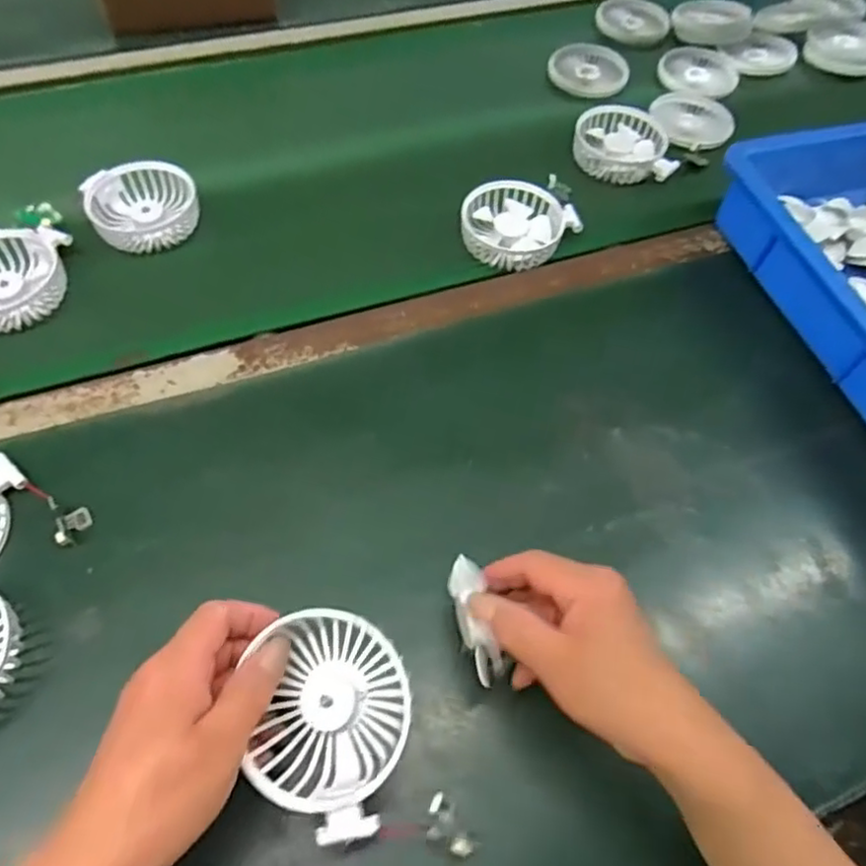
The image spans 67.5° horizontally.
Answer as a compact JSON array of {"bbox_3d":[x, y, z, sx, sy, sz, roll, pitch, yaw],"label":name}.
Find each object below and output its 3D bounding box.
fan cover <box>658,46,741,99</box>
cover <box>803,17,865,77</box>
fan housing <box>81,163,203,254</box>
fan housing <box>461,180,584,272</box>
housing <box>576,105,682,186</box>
[{"bbox_3d":[0.309,-0.423,0.761,0.101,0.015,0.090,-19,61,-15],"label":"fan cover"},{"bbox_3d":[0.509,-0.481,0.799,0.094,0.016,0.086,12,74,8],"label":"cover"},{"bbox_3d":[-0.253,-0.199,0.570,0.088,0.032,0.087,-23,62,-17],"label":"fan housing"},{"bbox_3d":[0.077,-0.186,0.585,0.100,0.033,0.083,17,58,7],"label":"fan housing"},{"bbox_3d":[0.194,-0.293,0.657,0.098,0.040,0.081,10,57,2],"label":"housing"}]

